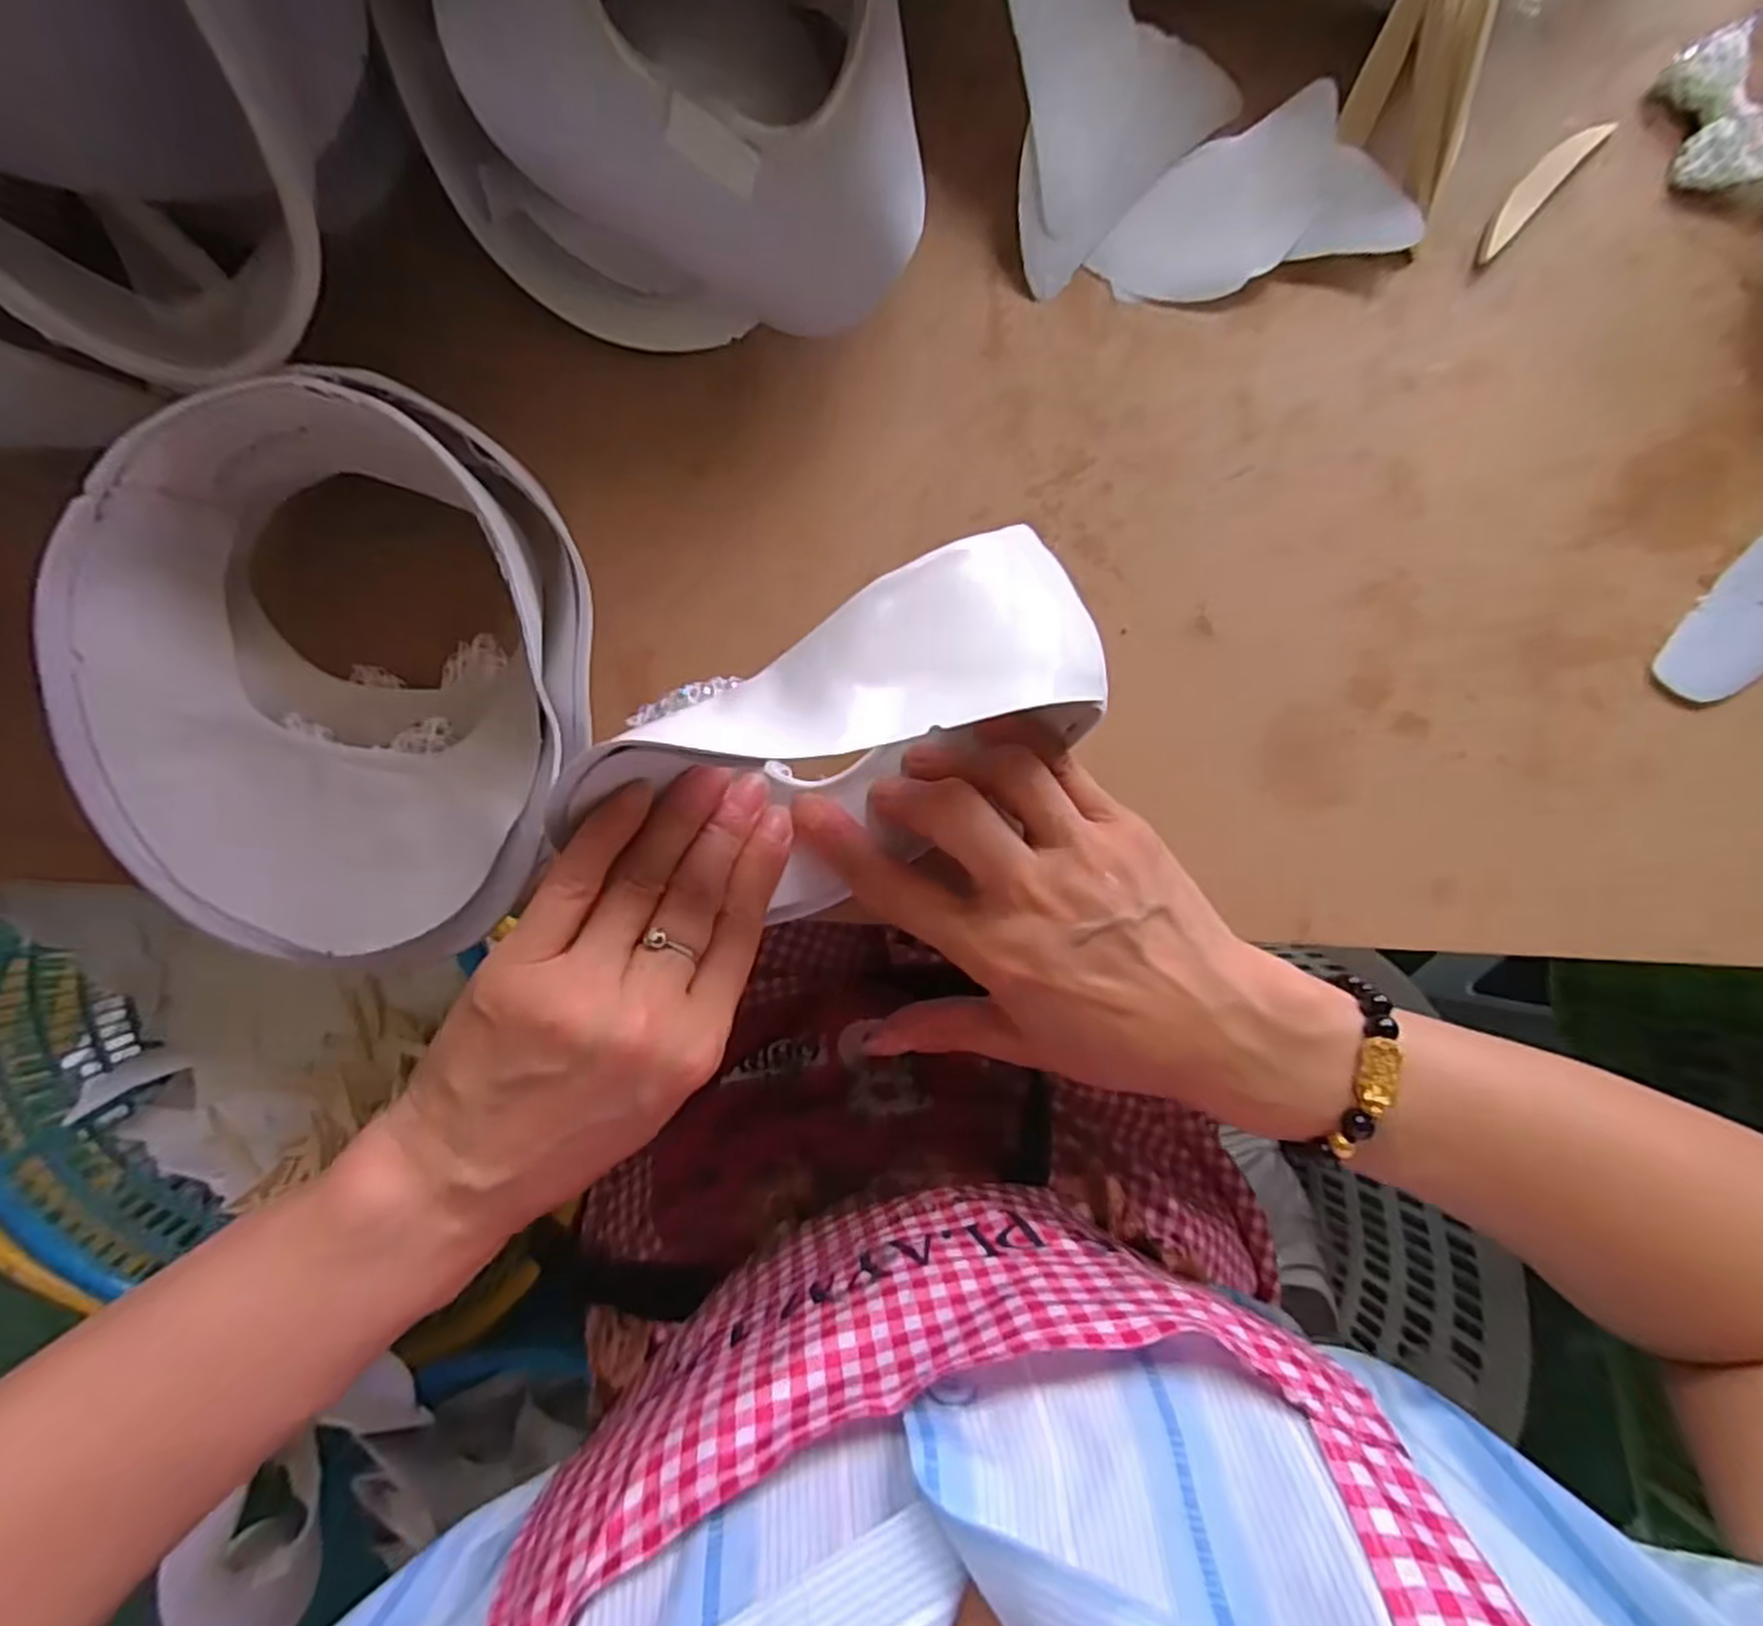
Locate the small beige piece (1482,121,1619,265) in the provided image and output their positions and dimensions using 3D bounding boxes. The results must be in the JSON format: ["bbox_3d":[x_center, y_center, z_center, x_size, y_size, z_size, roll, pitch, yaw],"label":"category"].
[{"bbox_3d":[0.248,-0.237,0.298,0.013,0.006,0.071,43,85,-1],"label":"small beige piece"}]

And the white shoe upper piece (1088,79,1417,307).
[{"bbox_3d":[0.133,-0.224,0.289,0.112,0.012,0.059,-14,89,-5],"label":"white shoe upper piece"}]

